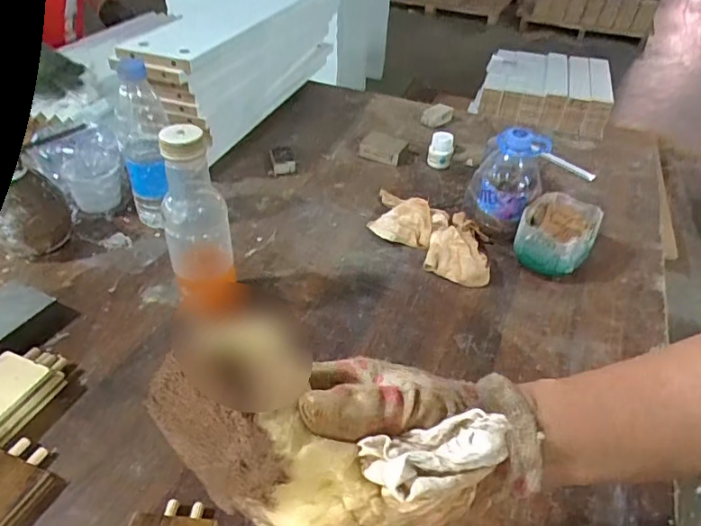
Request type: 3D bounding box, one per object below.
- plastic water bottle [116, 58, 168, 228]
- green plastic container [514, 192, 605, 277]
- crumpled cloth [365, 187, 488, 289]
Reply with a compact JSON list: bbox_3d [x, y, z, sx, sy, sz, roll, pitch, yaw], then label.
[{"bbox_3d":[-0.248,-0.135,0.650,0.058,0.208,0.051,-10,41,-16],"label":"plastic water bottle"},{"bbox_3d":[0.258,-0.034,0.670,0.085,0.074,0.106,20,42,19],"label":"green plastic container"},{"bbox_3d":[0.101,-0.046,0.702,0.212,0.045,0.108,30,46,28],"label":"crumpled cloth"}]

